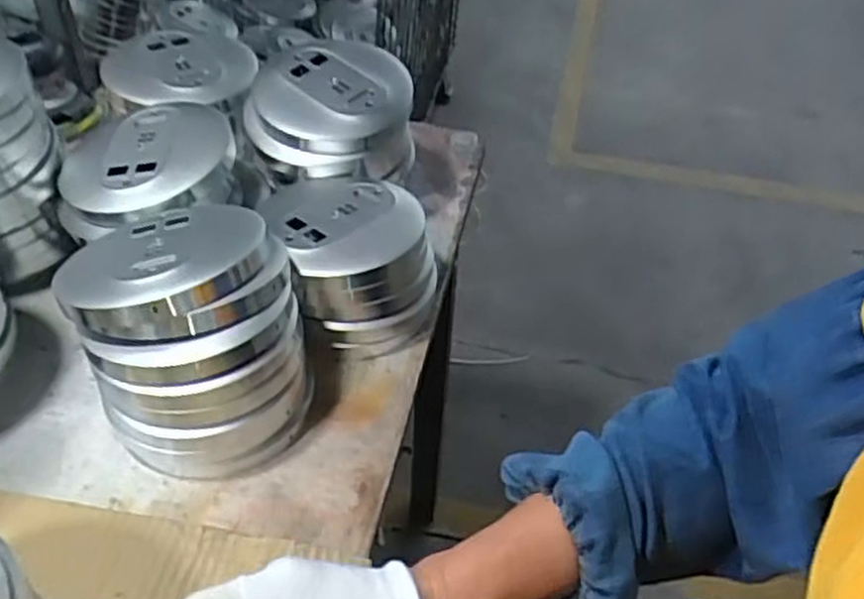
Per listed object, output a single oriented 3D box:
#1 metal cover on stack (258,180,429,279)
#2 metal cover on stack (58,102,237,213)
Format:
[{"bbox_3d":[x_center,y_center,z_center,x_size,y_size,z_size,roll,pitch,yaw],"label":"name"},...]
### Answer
[{"bbox_3d":[-0.067,-0.063,0.609,0.120,0.021,0.134,-11,46,-16],"label":"metal cover on stack"},{"bbox_3d":[-0.231,-0.111,0.616,0.130,0.037,0.128,4,44,-1],"label":"metal cover on stack"}]

